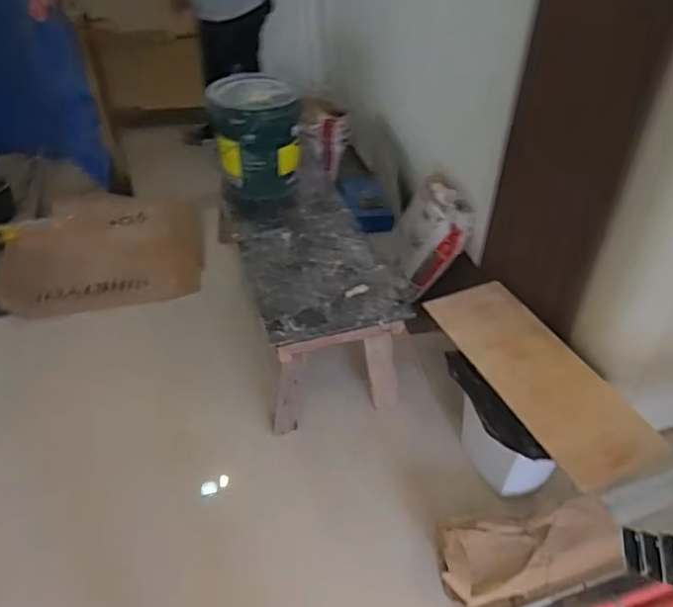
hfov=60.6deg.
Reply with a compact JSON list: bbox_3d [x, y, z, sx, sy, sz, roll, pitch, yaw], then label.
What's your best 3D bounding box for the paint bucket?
[{"bbox_3d":[-0.250,-0.526,1.837,0.255,0.329,0.265,-3,47,3],"label":"paint bucket"}]

